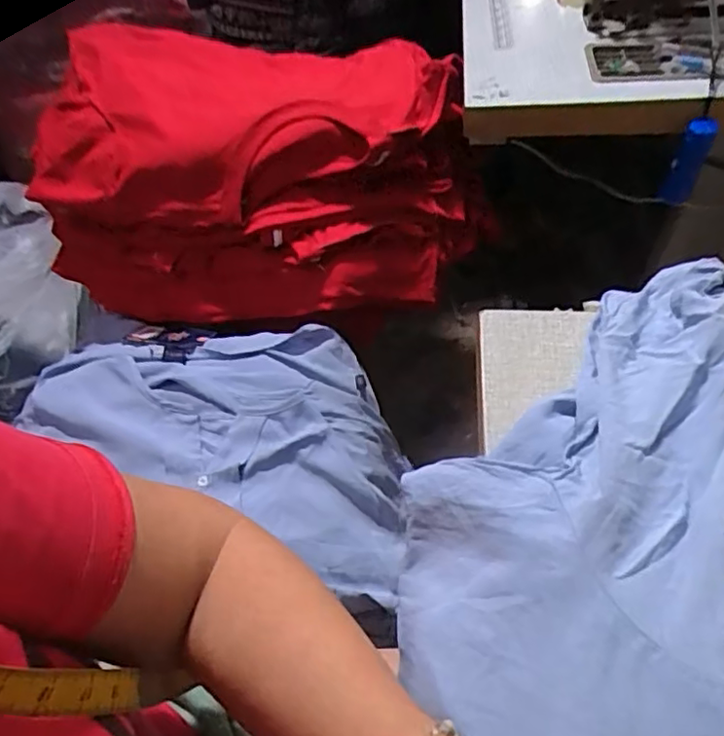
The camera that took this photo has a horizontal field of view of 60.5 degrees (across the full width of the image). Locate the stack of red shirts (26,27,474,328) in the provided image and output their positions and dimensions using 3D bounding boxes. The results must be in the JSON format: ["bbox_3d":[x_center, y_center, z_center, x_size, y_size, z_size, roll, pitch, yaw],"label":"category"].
[{"bbox_3d":[-0.136,-0.254,0.801,0.541,0.207,0.364,-1,52,4],"label":"stack of red shirts"}]

